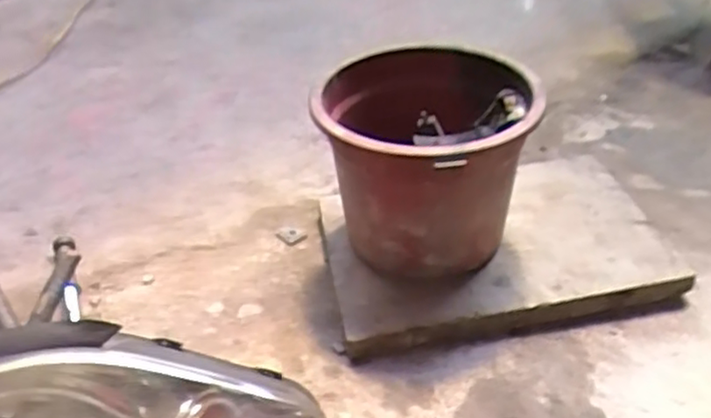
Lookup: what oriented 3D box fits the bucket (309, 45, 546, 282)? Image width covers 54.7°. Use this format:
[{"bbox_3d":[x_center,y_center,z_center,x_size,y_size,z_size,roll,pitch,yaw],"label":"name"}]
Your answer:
[{"bbox_3d":[0.093,-0.057,0.859,0.276,0.196,0.250,-5,37,-6],"label":"bucket"}]

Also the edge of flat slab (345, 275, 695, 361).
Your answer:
[{"bbox_3d":[0.204,0.132,0.819,0.434,0.039,0.012,-8,37,-9],"label":"edge of flat slab"}]

